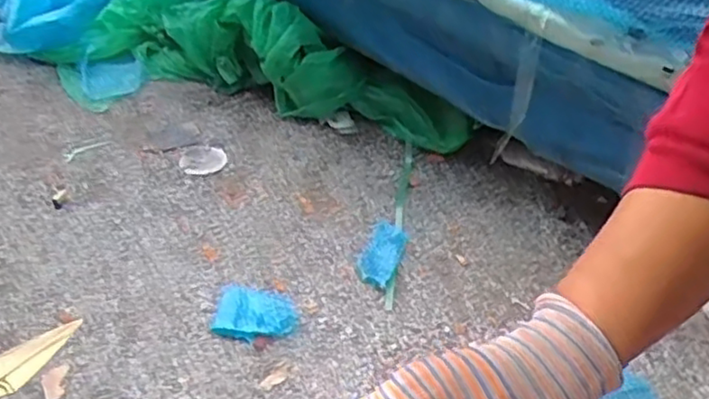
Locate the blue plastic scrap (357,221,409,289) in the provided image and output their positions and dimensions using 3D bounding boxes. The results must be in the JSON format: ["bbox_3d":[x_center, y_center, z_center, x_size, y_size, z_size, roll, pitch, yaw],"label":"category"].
[{"bbox_3d":[0.064,0.113,1.498,0.086,0.014,0.186,14,45,16],"label":"blue plastic scrap"}]

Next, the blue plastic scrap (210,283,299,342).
[{"bbox_3d":[-0.193,0.220,1.337,0.166,0.047,0.132,10,42,5],"label":"blue plastic scrap"}]

